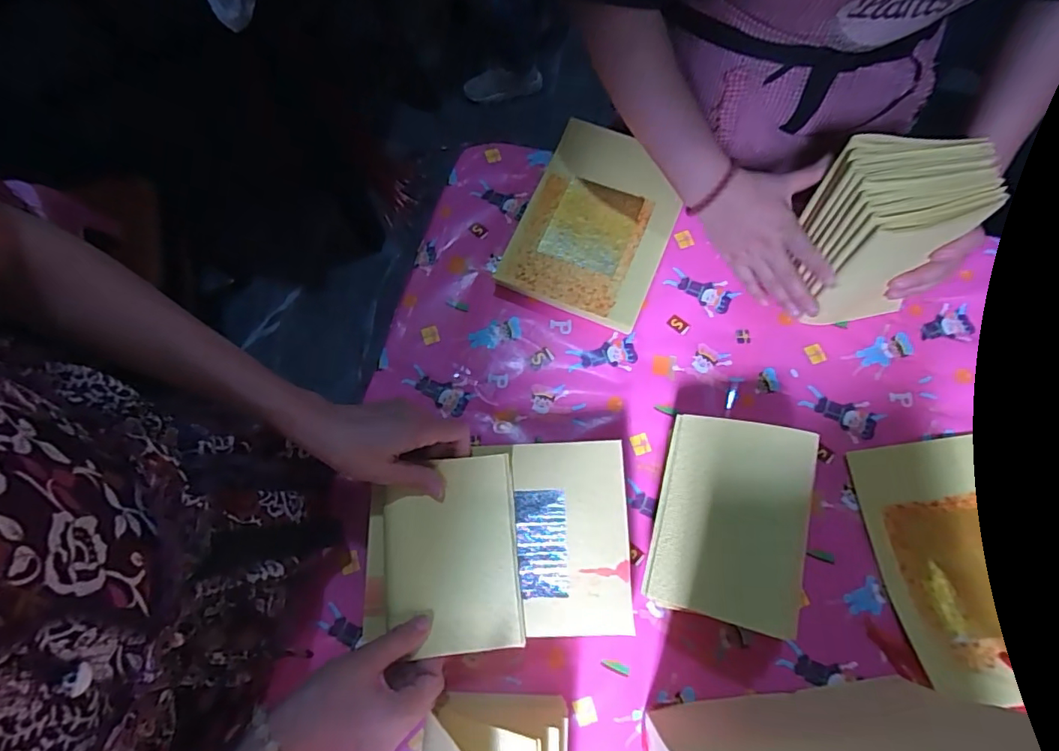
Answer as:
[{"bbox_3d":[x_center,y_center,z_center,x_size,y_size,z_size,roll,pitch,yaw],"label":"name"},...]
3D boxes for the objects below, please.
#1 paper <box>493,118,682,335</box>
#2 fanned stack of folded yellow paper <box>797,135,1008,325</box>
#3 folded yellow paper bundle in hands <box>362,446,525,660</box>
[{"bbox_3d":[0.076,-0.172,0.603,0.161,0.015,0.217,23,78,10],"label":"paper"},{"bbox_3d":[0.330,-0.134,0.522,0.099,0.171,0.101,-9,71,-1],"label":"fanned stack of folded yellow paper"},{"bbox_3d":[-0.076,0.150,0.462,0.131,0.022,0.161,-4,75,0],"label":"folded yellow paper bundle in hands"}]

